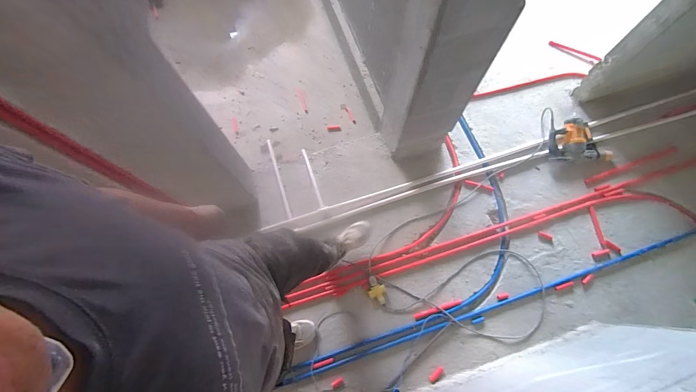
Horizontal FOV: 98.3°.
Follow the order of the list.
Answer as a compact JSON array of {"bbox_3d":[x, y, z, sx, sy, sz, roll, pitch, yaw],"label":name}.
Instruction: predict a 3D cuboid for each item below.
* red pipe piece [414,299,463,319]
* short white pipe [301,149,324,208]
[{"bbox_3d":[0.434,0.541,1.444,0.246,0.018,0.024,-17,73,-4],"label":"red pipe piece"},{"bbox_3d":[-0.199,-0.104,1.698,0.025,0.026,0.387,-18,74,-5],"label":"short white pipe"}]

